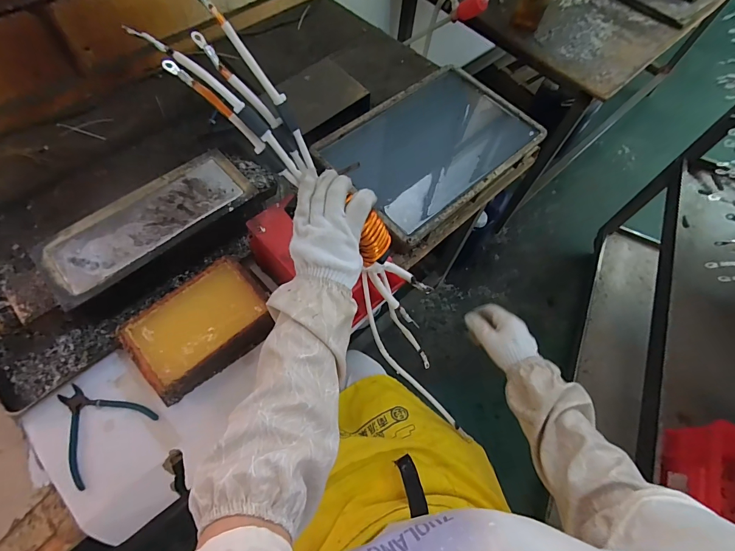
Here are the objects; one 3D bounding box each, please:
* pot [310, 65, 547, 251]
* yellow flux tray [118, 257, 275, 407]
[{"bbox_3d":[0.139,-0.265,0.799,0.449,0.095,0.298,-39,71,-20],"label":"pot"},{"bbox_3d":[-0.257,0.078,0.588,0.212,0.065,0.145,-34,70,-18],"label":"yellow flux tray"}]

